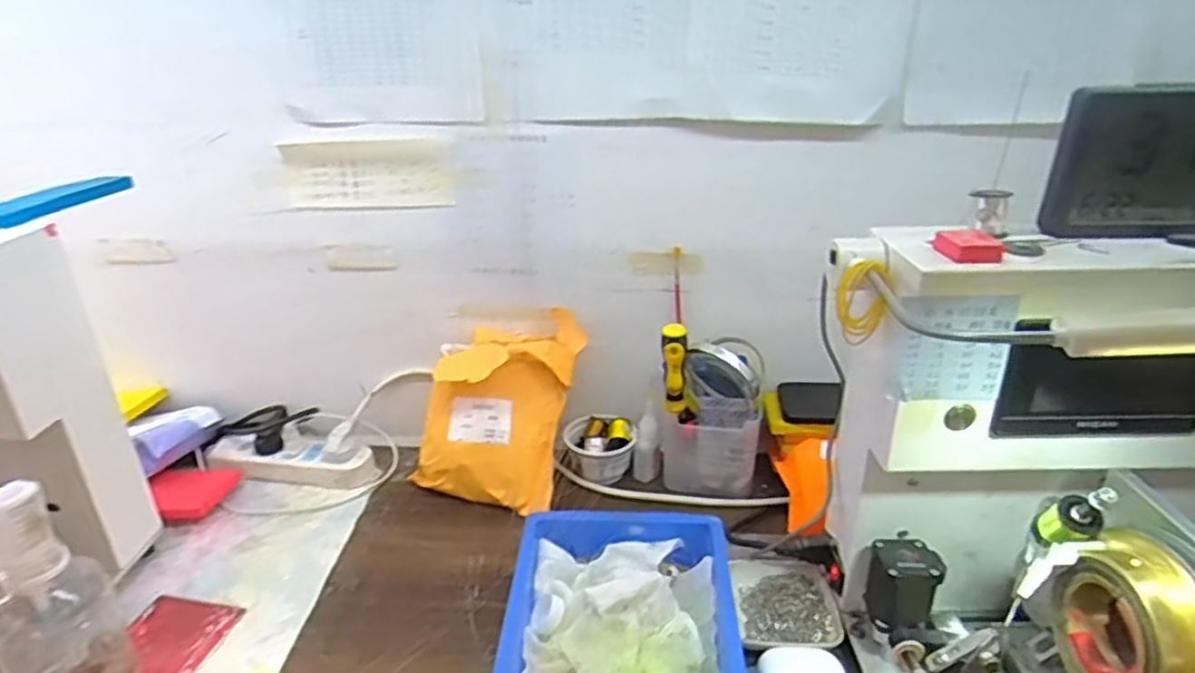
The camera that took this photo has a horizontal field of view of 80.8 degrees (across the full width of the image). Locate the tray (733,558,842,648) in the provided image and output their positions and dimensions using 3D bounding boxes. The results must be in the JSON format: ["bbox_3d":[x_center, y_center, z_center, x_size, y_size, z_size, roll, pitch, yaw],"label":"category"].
[{"bbox_3d":[0.165,0.234,0.616,0.079,0.031,0.097,0,25,2],"label":"tray"}]

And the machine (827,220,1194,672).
[{"bbox_3d":[0.352,0.121,0.474,0.340,0.351,0.245,-3,25,-5],"label":"machine"}]

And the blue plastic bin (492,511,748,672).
[{"bbox_3d":[0.020,0.244,0.554,0.183,0.072,0.241,0,25,2],"label":"blue plastic bin"}]

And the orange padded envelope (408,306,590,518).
[{"bbox_3d":[-0.106,0.072,0.766,0.149,0.217,0.061,14,-7,1],"label":"orange padded envelope"}]

